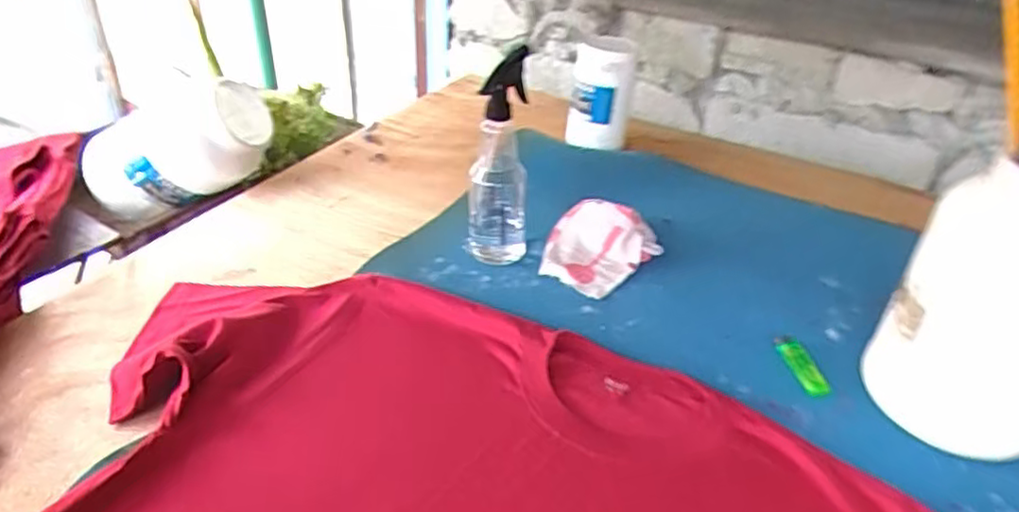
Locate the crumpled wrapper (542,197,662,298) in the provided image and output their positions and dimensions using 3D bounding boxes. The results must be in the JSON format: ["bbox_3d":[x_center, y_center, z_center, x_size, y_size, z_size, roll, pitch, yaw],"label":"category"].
[{"bbox_3d":[0.104,-0.018,0.828,0.128,0.056,0.128,23,40,29],"label":"crumpled wrapper"}]

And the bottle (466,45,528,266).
[{"bbox_3d":[-0.015,-0.114,0.802,0.069,0.241,0.093,-1,34,-3],"label":"bottle"}]

